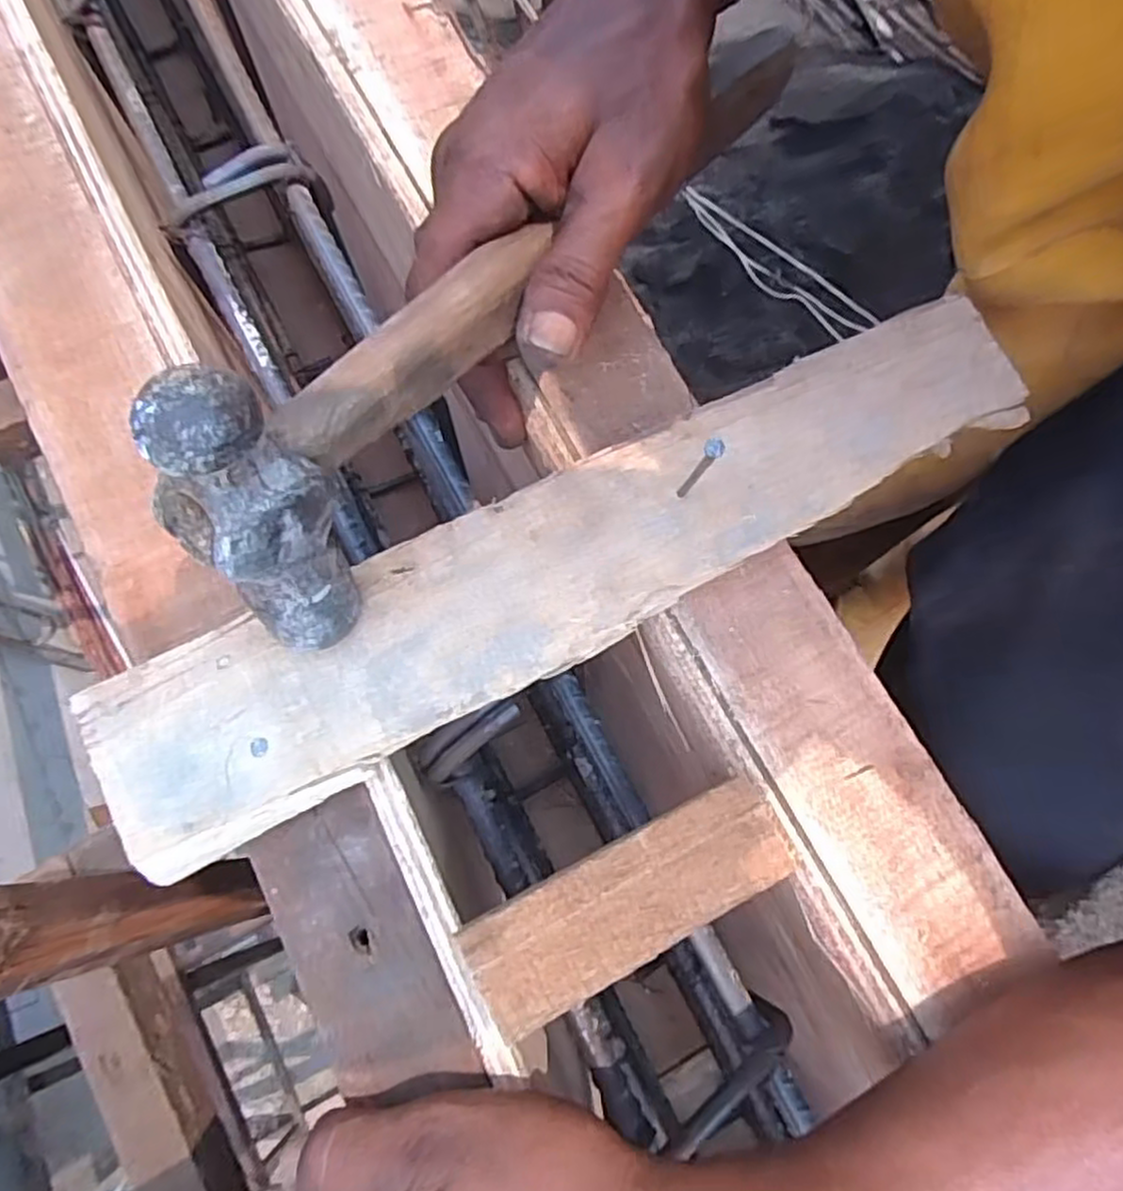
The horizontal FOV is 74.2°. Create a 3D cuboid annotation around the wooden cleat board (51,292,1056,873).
[{"bbox_3d":[0.008,-0.013,0.264,0.337,0.027,0.062,-26,77,-9],"label":"wooden cleat board"}]

